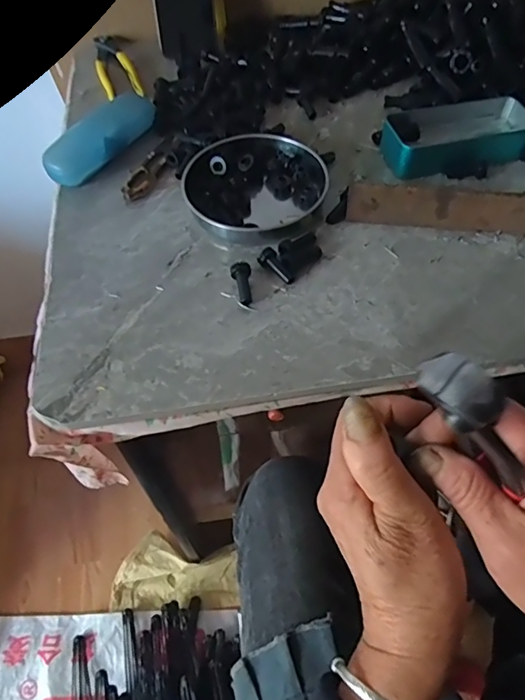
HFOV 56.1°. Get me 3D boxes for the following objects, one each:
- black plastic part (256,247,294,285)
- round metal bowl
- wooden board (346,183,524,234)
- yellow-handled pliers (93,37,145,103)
[{"bbox_3d":[0.013,-0.074,0.437,0.016,0.011,0.039,-38,76,-22],"label":"black plastic part"},{"bbox_3d":[-0.006,-0.162,0.490,0.137,0.028,0.137,-1,55,1],"label":"round metal bowl"},{"bbox_3d":[0.172,-0.135,0.467,0.177,0.038,0.008,7,16,6],"label":"wooden board"},{"bbox_3d":[-0.196,-0.372,0.651,0.047,0.016,0.180,-18,57,-11],"label":"yellow-handled pliers"}]

